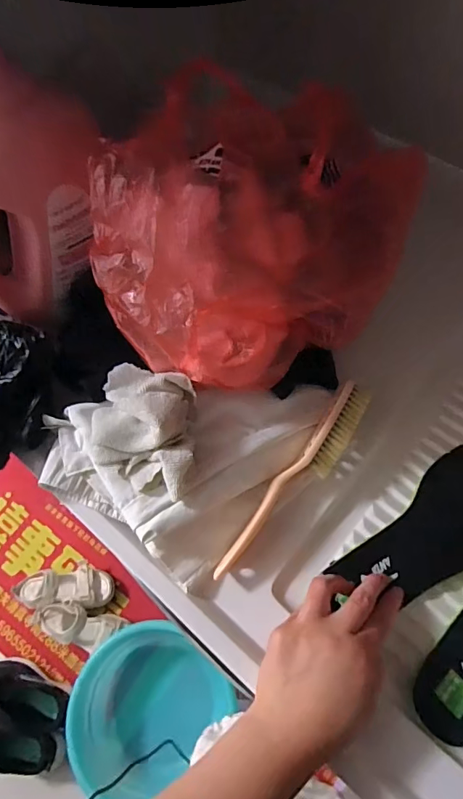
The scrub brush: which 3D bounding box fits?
[{"bbox_3d":[0.063,0.078,0.432,0.036,0.044,0.219,35,72,17],"label":"scrub brush"}]

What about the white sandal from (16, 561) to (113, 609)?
[{"bbox_3d":[-0.447,0.505,1.235,0.244,0.105,0.109,-1,65,3],"label":"white sandal"}]

